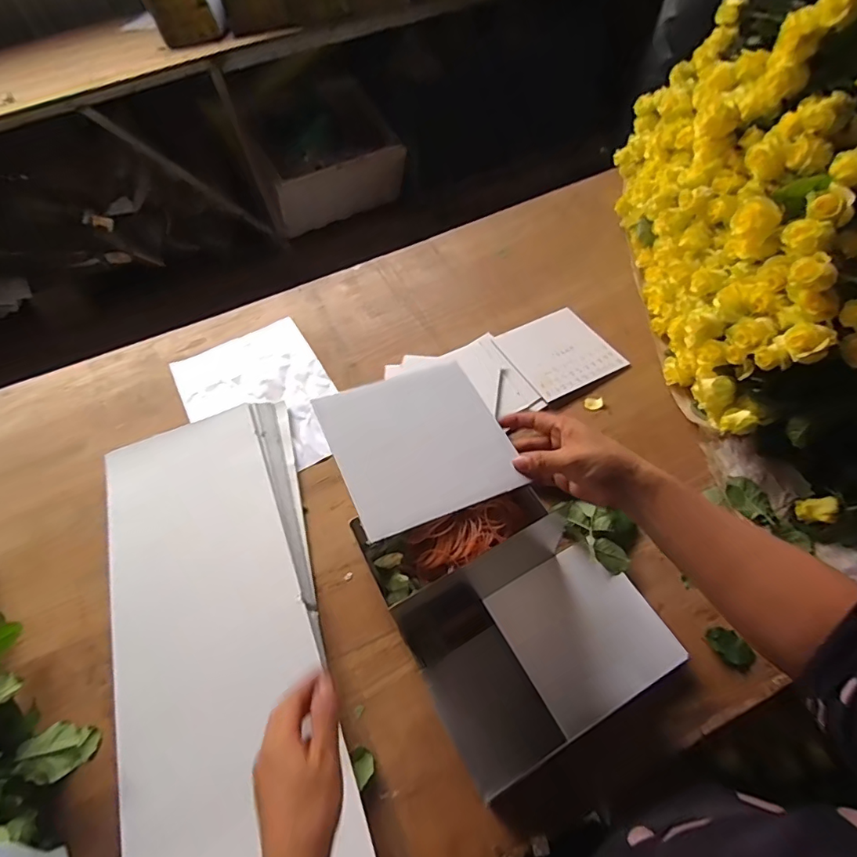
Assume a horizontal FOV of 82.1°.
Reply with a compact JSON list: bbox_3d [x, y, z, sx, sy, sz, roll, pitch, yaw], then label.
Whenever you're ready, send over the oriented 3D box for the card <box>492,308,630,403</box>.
[{"bbox_3d":[0.212,-0.127,0.797,0.159,0.008,0.155,-24,57,-15],"label":"card"}]

